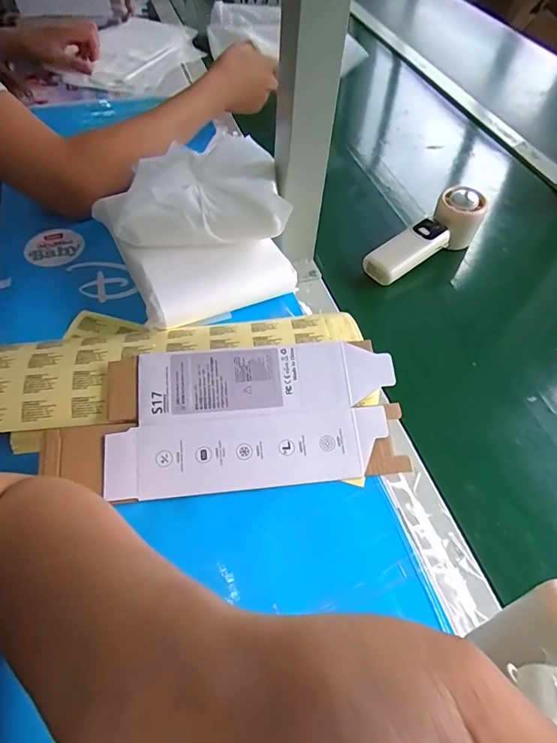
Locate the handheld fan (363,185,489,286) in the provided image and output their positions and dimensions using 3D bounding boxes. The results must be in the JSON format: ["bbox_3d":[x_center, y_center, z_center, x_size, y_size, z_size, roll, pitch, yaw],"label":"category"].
[{"bbox_3d":[0.169,-0.155,0.507,0.157,0.059,0.046,-34,62,-11],"label":"handheld fan"}]

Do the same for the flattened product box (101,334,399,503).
[{"bbox_3d":[-0.020,0.033,0.352,0.226,0.006,0.116,-5,72,-6],"label":"flattened product box"}]

